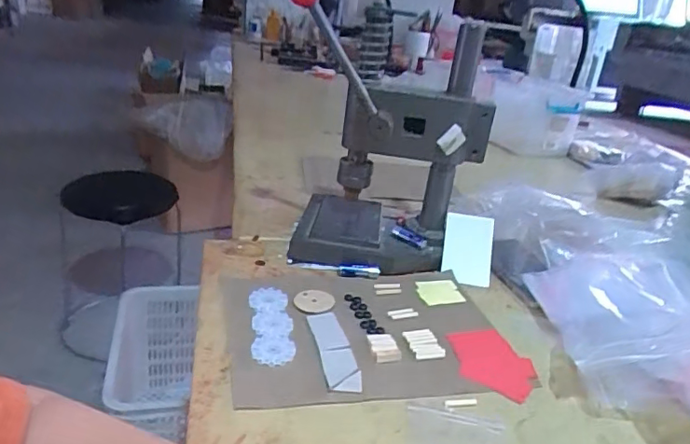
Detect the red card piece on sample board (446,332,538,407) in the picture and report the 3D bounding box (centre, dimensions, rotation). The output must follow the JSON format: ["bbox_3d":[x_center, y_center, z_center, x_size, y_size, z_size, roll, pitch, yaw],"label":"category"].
[{"bbox_3d":[0.143,0.134,0.527,0.074,0.004,0.096,5,23,-5],"label":"red card piece on sample board"}]

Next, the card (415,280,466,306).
[{"bbox_3d":[0.109,0.081,0.640,0.052,0.004,0.054,2,23,-12],"label":"card"}]

